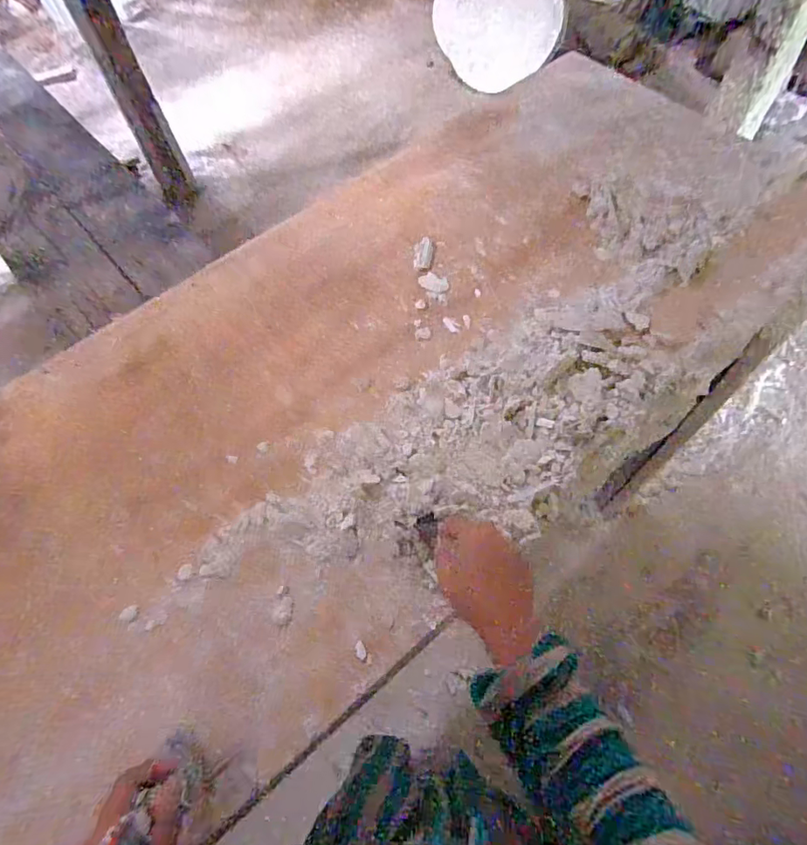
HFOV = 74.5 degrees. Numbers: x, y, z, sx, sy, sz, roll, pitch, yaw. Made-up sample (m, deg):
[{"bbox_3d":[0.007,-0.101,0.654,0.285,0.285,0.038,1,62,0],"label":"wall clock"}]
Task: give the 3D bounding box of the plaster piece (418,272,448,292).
[{"bbox_3d":[0.044,-0.200,0.757,0.043,0.004,0.029,20,64,13],"label":"plaster piece"}]

